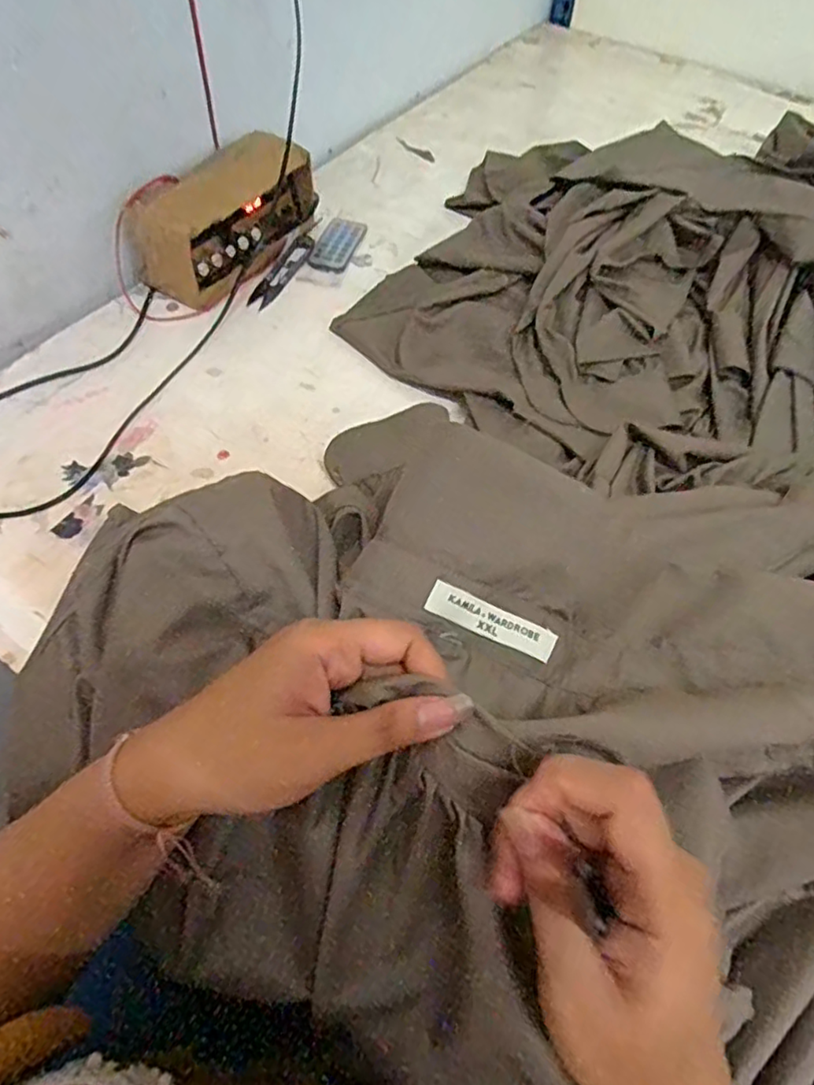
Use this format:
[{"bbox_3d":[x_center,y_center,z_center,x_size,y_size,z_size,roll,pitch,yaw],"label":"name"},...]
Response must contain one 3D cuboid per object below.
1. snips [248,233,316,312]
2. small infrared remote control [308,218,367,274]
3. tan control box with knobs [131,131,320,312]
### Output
[{"bbox_3d":[-0.123,-0.271,0.620,0.024,0.009,0.116,21,59,10],"label":"snips"},{"bbox_3d":[-0.071,-0.313,0.652,0.040,0.006,0.089,16,58,7],"label":"small infrared remote control"},{"bbox_3d":[-0.171,-0.312,0.599,0.077,0.084,0.180,29,61,15],"label":"tan control box with knobs"}]

